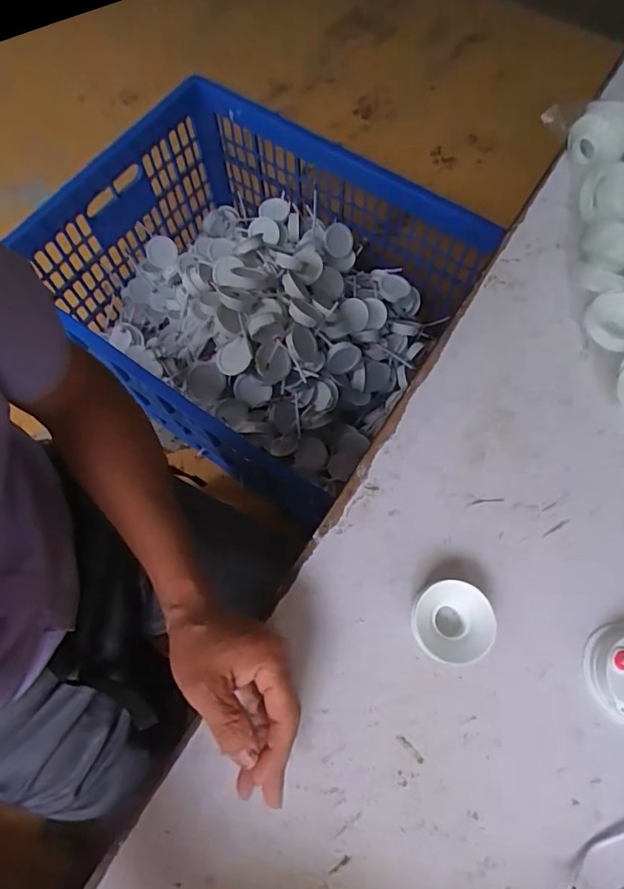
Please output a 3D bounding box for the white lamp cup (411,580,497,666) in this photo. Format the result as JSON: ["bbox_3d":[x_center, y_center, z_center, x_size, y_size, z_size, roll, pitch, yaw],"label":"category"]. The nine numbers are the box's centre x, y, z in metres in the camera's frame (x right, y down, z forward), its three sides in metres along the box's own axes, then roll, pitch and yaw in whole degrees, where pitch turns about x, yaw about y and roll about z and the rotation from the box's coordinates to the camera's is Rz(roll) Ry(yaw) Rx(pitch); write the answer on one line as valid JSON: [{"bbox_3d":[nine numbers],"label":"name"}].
[{"bbox_3d":[0.102,0.131,0.373,0.055,0.037,0.056,0,70,1],"label":"white lamp cup"}]

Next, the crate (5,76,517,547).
[{"bbox_3d":[-0.103,-0.329,1.083,0.755,0.312,0.561,33,74,12],"label":"crate"}]

